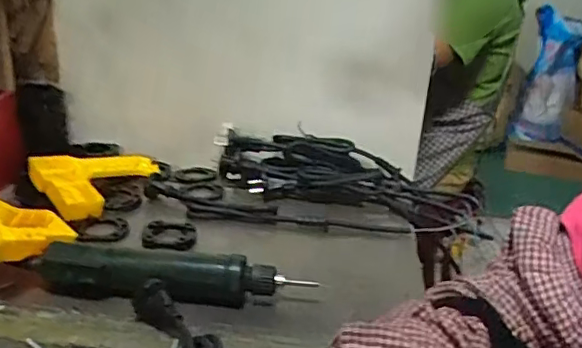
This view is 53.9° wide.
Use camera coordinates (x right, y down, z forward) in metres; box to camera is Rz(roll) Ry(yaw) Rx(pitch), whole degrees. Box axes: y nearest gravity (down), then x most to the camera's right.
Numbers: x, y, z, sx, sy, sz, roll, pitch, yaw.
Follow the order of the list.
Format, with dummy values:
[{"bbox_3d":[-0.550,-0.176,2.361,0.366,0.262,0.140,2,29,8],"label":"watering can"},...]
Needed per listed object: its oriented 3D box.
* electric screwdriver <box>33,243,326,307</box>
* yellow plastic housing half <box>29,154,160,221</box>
[{"bbox_3d":[-0.107,0.096,0.527,0.245,0.040,0.045,6,22,3],"label":"electric screwdriver"},{"bbox_3d":[-0.239,0.009,0.718,0.155,0.038,0.121,-5,24,-24],"label":"yellow plastic housing half"}]

